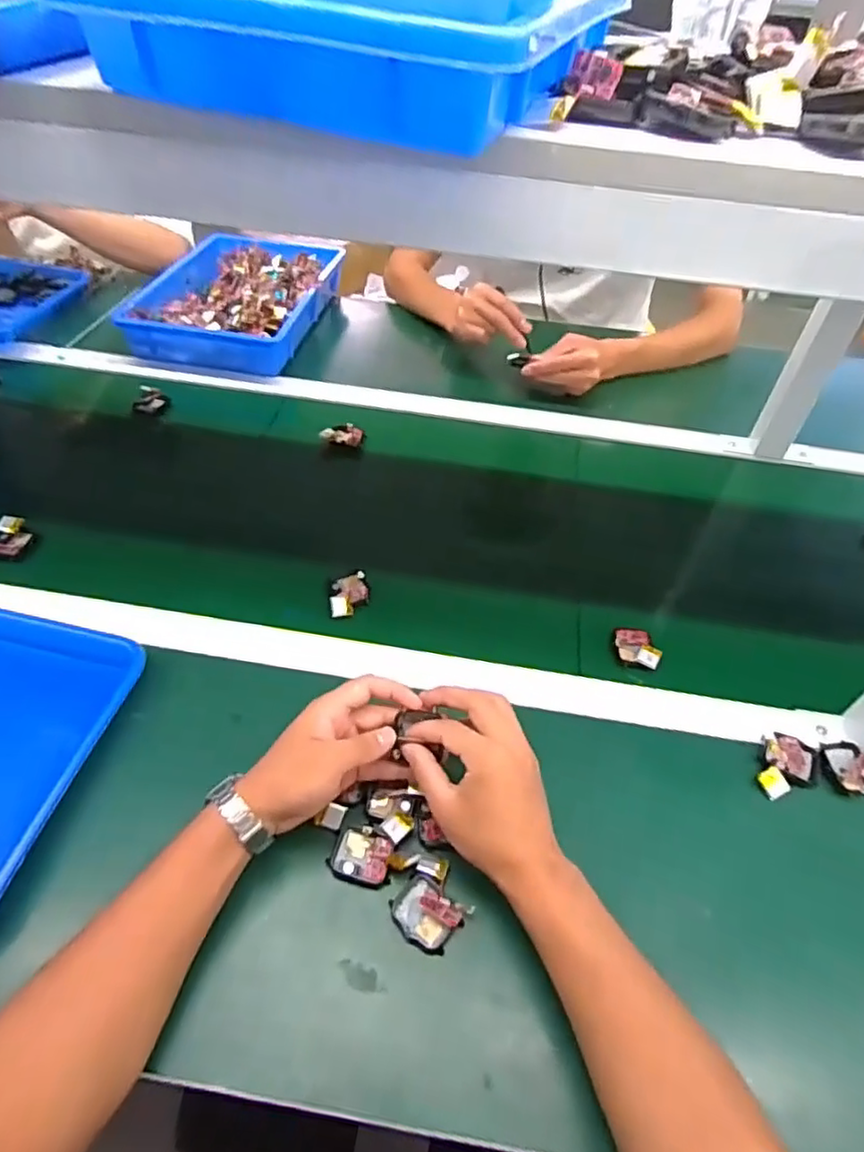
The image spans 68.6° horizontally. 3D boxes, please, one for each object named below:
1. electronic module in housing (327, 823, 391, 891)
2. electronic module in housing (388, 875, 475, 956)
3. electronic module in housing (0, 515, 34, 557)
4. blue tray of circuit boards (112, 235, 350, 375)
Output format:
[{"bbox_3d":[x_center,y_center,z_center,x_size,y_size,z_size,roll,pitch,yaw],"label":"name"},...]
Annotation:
[{"bbox_3d":[-0.052,0.210,0.474,0.045,0.009,0.038,15,49,9],"label":"electronic module in housing"},{"bbox_3d":[-0.004,0.238,0.448,0.050,0.017,0.038,27,52,19],"label":"electronic module in housing"},{"bbox_3d":[-0.447,-0.042,0.673,0.034,0.018,0.048,-4,48,-8],"label":"electronic module in housing"},{"bbox_3d":[-0.309,-0.449,1.015,0.257,0.056,0.360,11,48,6],"label":"blue tray of circuit boards"}]

